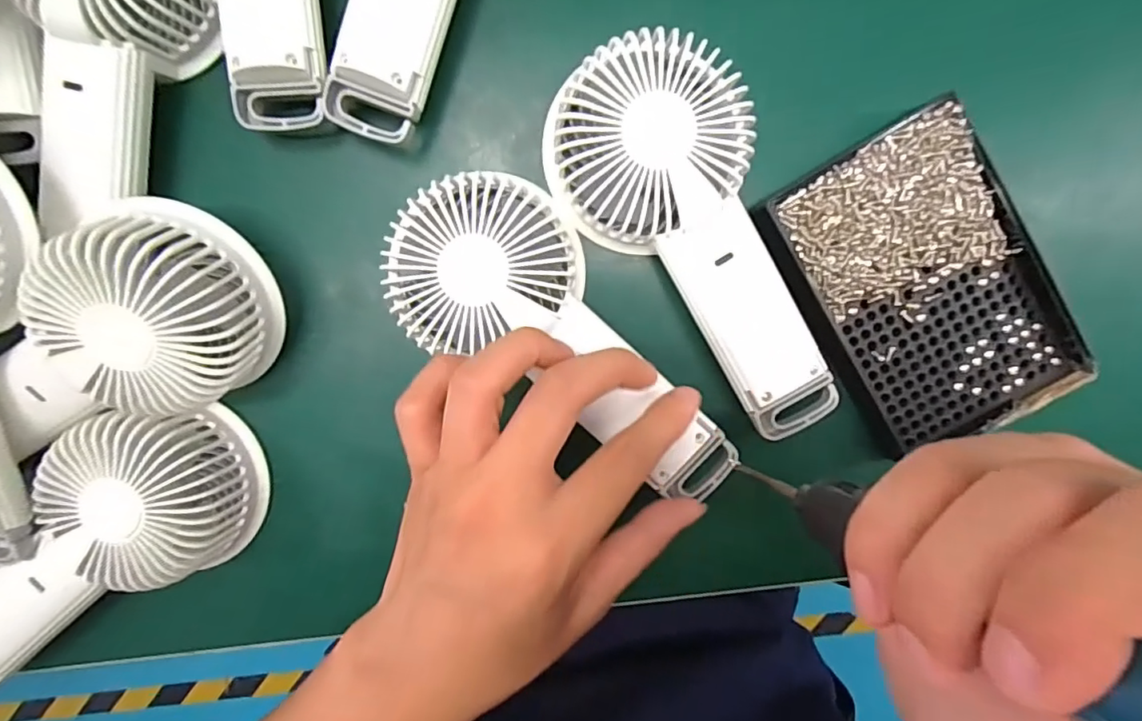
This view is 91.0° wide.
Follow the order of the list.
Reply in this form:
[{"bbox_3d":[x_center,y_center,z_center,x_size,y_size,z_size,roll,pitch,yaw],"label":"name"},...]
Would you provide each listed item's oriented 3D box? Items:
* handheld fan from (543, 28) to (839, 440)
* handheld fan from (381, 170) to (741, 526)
[{"bbox_3d":[0.057,-0.044,0.236,0.076,0.031,0.173,-31,95,4],"label":"handheld fan"},{"bbox_3d":[0.003,-0.008,0.250,0.176,0.042,0.074,41,98,-9],"label":"handheld fan"}]

